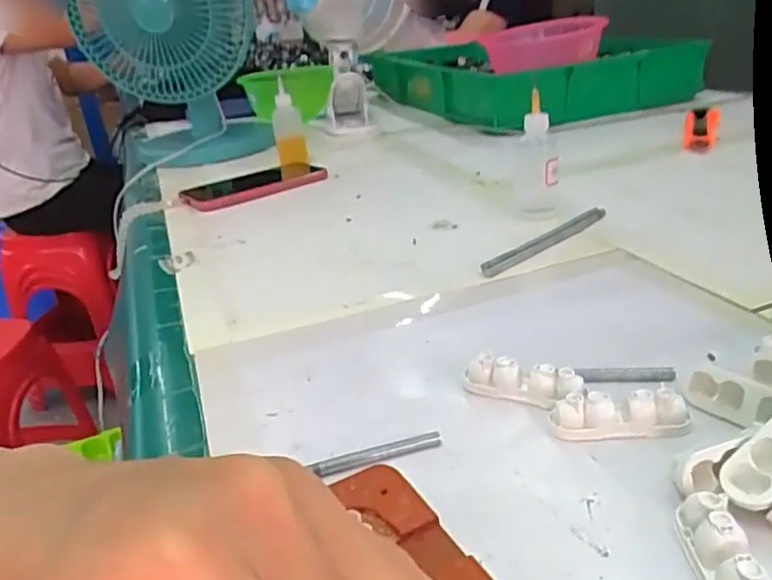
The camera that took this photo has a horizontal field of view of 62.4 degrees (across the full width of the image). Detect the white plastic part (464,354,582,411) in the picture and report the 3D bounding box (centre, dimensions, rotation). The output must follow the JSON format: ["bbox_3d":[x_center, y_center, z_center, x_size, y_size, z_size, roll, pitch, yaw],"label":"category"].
[{"bbox_3d":[0.067,0.045,0.320,0.057,0.018,0.017,8,28,28],"label":"white plastic part"}]

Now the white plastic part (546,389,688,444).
[{"bbox_3d":[0.106,0.056,0.289,0.060,0.014,0.016,-3,25,7],"label":"white plastic part"}]

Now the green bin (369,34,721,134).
[{"bbox_3d":[0.210,-0.386,1.144,0.355,0.081,0.584,-16,27,-20],"label":"green bin"}]

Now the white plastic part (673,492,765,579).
[{"bbox_3d":[0.114,0.092,0.212,0.018,0.016,0.057,-6,25,2],"label":"white plastic part"}]

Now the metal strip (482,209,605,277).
[{"bbox_3d":[0.126,-0.039,0.502,0.152,0.006,0.018,-25,31,-35],"label":"metal strip"}]

